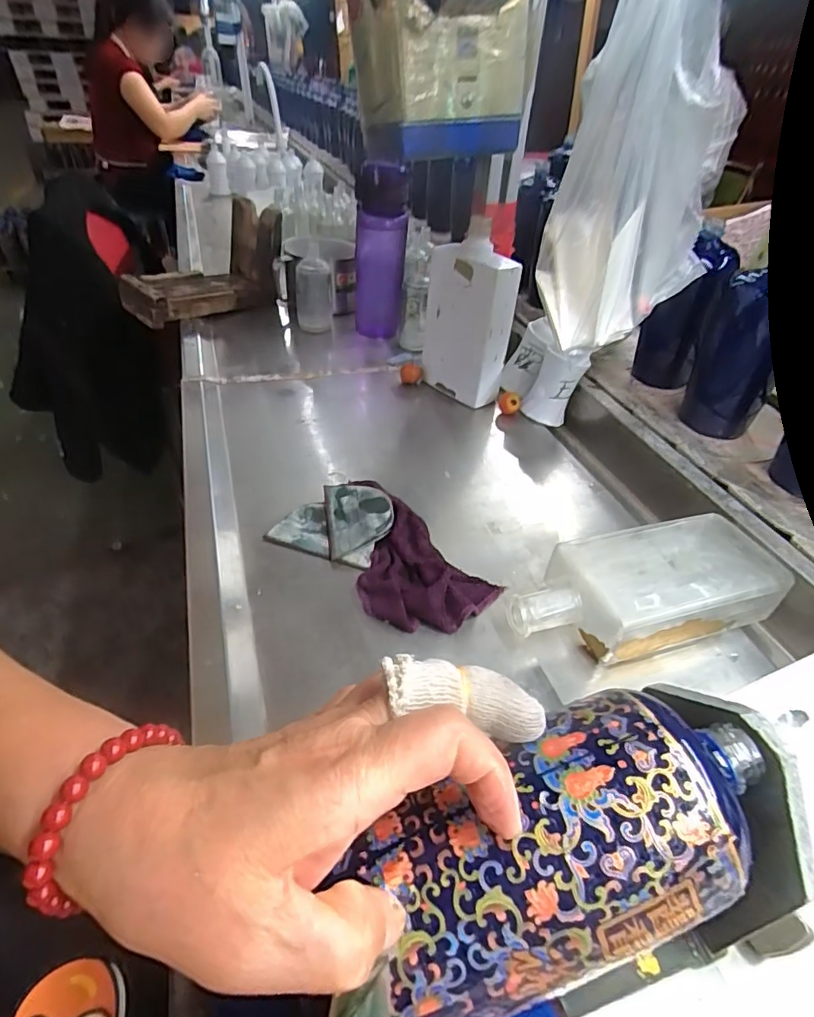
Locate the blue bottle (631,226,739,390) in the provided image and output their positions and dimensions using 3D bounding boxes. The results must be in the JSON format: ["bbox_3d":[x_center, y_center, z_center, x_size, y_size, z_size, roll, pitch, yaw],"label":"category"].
[{"bbox_3d":[0.346,-0.247,0.674,0.067,0.171,0.058,14,42,13],"label":"blue bottle"}]

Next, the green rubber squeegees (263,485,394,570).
[{"bbox_3d":[-0.063,0.009,0.482,0.095,0.023,0.079,18,44,13],"label":"green rubber squeegees"}]

